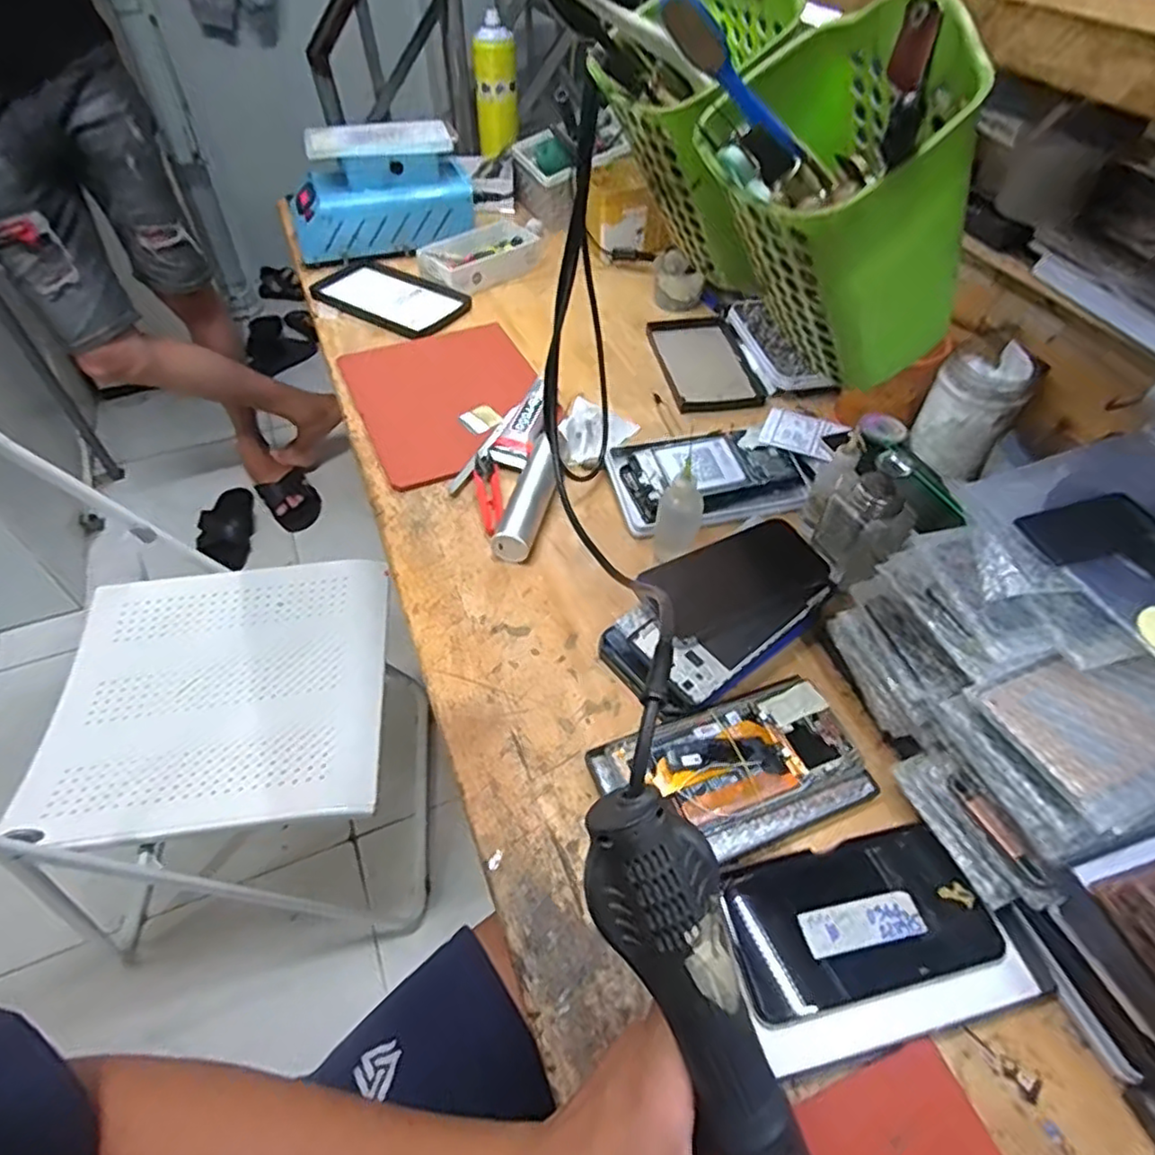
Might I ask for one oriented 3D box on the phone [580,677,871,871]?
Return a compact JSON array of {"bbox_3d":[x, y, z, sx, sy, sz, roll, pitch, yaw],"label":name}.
[{"bbox_3d":[0.104,0.131,0.444,0.173,0.016,0.094,-16,52,-14],"label":"phone"}]

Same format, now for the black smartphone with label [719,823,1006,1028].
[{"bbox_3d":[0.166,0.199,0.391,0.153,0.014,0.080,-10,51,-10],"label":"black smartphone with label"}]

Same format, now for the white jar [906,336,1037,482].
[{"bbox_3d":[0.357,-0.153,0.605,0.076,0.100,0.085,28,55,21],"label":"white jar"}]

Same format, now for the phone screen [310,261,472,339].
[{"bbox_3d":[-0.241,-0.372,0.878,0.208,0.015,0.122,28,55,21],"label":"phone screen"}]

